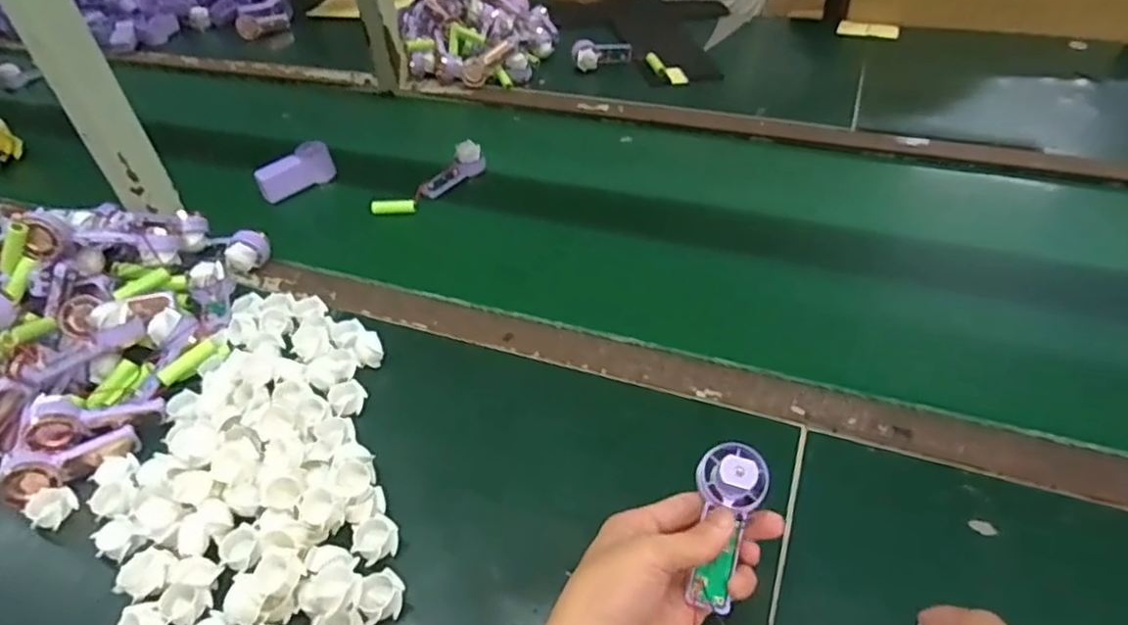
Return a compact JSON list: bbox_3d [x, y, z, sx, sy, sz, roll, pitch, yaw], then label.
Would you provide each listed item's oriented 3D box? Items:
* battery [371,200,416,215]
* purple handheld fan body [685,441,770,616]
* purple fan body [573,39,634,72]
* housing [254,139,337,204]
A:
[{"bbox_3d":[-0.200,-0.124,0.778,0.049,0.015,0.015,-5,45,0],"label":"battery"},{"bbox_3d":[0.092,0.122,0.381,0.039,0.022,0.093,11,80,15],"label":"purple handheld fan body"},{"bbox_3d":[0.058,-0.394,1.013,0.095,0.038,0.032,-16,44,-28],"label":"purple fan body"},{"bbox_3d":[-0.332,-0.174,0.818,0.095,0.044,0.034,-33,51,-25],"label":"housing"}]

